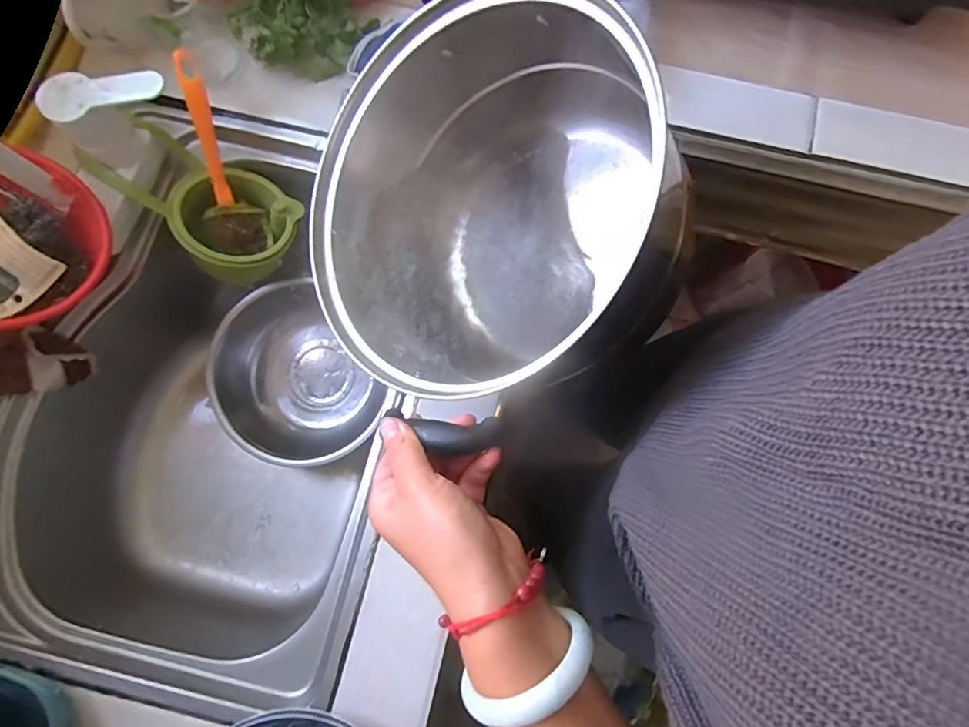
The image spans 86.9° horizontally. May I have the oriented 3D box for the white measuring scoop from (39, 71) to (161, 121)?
[{"bbox_3d":[-0.354,-0.248,0.471,0.110,0.011,0.045,-8,79,-2],"label":"white measuring scoop"}]

